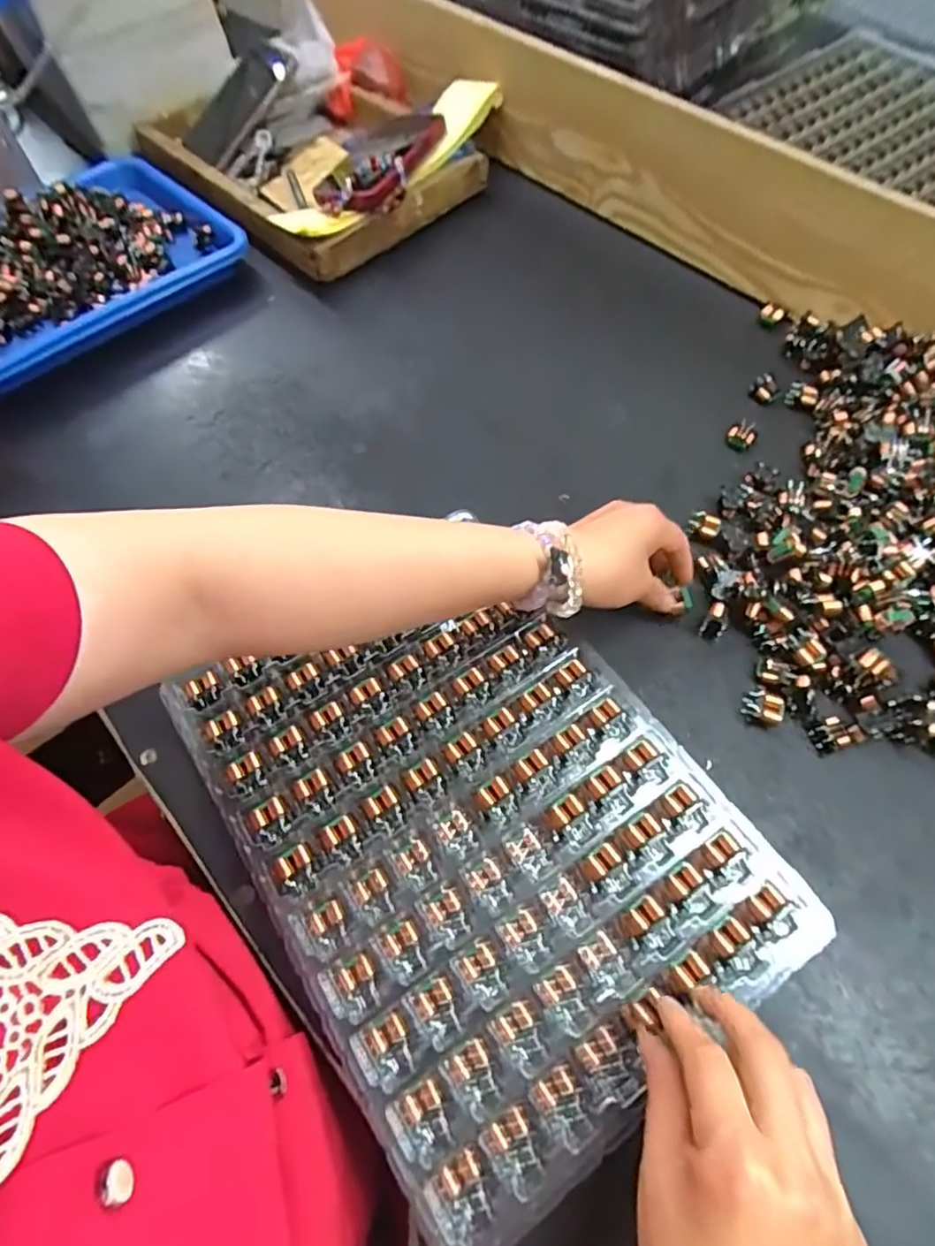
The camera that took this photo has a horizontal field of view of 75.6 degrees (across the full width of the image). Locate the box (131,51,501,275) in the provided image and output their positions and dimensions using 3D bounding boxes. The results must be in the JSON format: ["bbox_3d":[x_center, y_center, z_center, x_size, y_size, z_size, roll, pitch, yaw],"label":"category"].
[{"bbox_3d":[-0.175,-0.548,0.682,0.294,0.065,0.367,-42,68,-17],"label":"box"}]

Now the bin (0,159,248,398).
[{"bbox_3d":[-0.411,-0.346,0.590,0.242,0.054,0.335,38,71,20],"label":"bin"}]

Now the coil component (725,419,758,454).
[{"bbox_3d":[0.223,-0.152,0.491,0.023,0.018,0.015,29,67,16],"label":"coil component"}]

